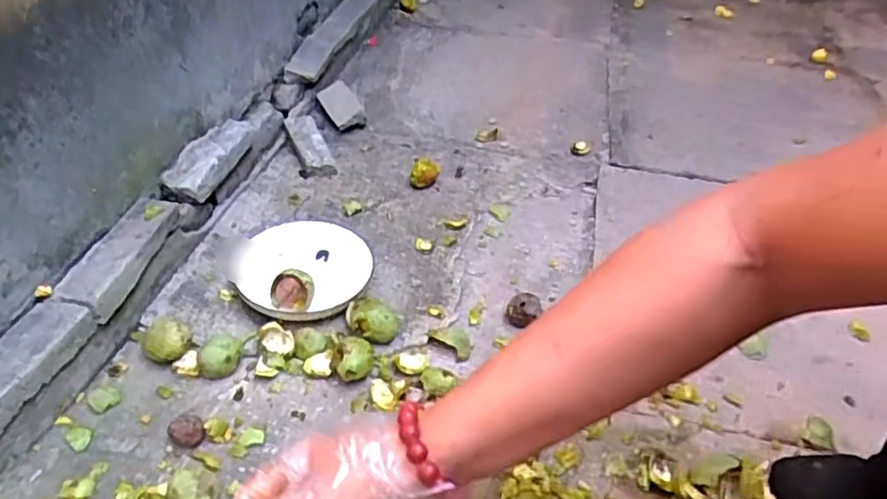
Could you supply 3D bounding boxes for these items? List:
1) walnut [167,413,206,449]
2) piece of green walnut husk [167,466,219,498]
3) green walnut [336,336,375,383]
[{"bbox_3d":[-0.255,0.182,0.641,0.032,0.027,0.027,-20,44,-26],"label":"walnut"},{"bbox_3d":[-0.224,0.222,0.581,0.040,0.038,0.038,2,39,-1],"label":"piece of green walnut husk"},{"bbox_3d":[-0.098,0.123,0.724,0.039,0.034,0.052,0,39,-3],"label":"green walnut"}]

